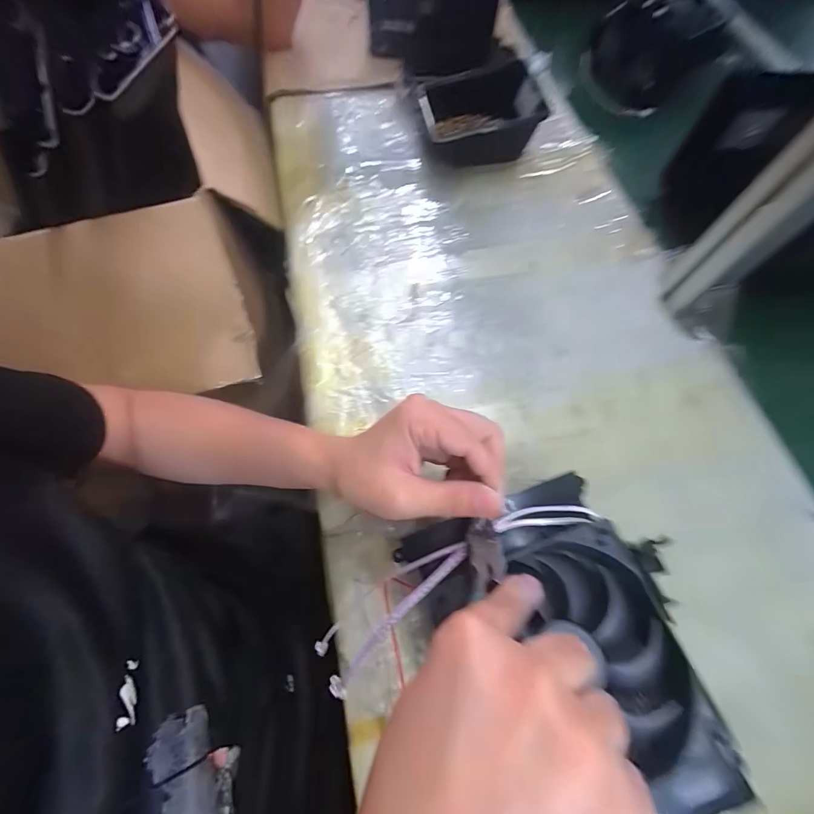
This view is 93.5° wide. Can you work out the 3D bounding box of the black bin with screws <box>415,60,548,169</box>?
[{"bbox_3d":[0.089,-0.368,0.486,0.138,0.063,0.127,-4,67,-3],"label":"black bin with screws"}]

